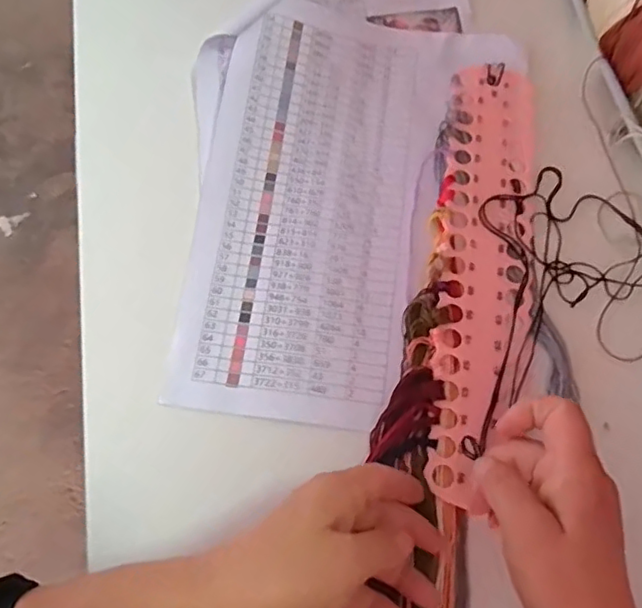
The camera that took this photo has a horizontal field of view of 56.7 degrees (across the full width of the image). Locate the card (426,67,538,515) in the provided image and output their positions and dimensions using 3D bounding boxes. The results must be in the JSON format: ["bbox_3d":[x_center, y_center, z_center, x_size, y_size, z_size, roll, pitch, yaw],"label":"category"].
[{"bbox_3d":[0.102,-0.026,0.367,0.056,0.004,0.283,10,71,1],"label":"card"}]

